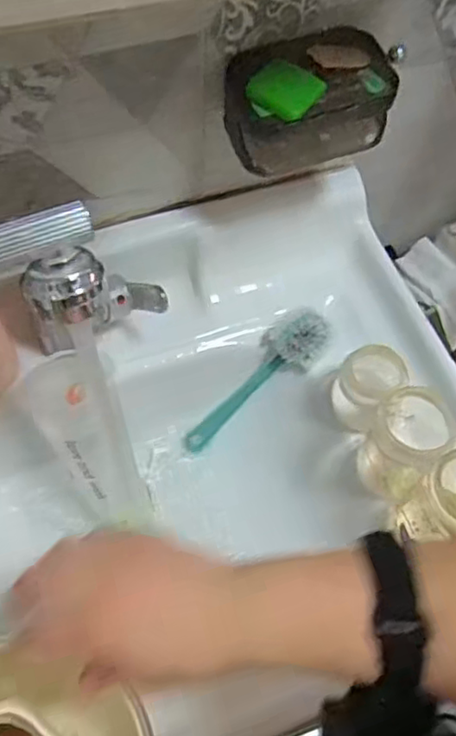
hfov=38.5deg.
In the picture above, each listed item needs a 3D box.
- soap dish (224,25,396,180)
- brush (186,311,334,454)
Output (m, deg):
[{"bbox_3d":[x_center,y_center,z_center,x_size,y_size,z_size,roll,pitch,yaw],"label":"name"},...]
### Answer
[{"bbox_3d":[0.062,-0.225,0.551,0.134,0.074,0.078,-20,64,-14],"label":"soap dish"},{"bbox_3d":[0.029,0.015,0.703,0.045,0.206,0.053,1,49,-52],"label":"brush"}]

